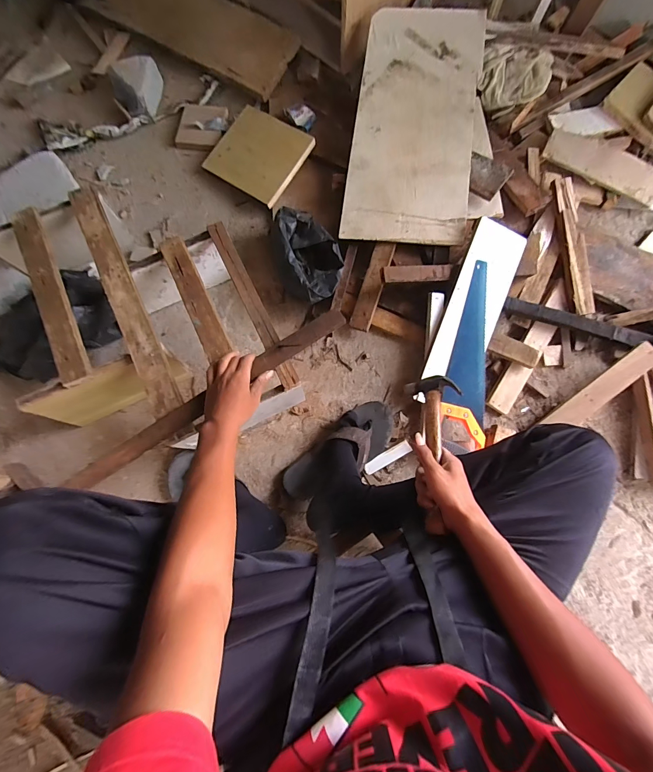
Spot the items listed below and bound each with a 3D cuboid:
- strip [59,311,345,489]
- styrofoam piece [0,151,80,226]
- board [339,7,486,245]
[{"bbox_3d":[-0.184,0.015,0.590,0.510,0.027,0.039,-33,81,-8],"label":"strip"},{"bbox_3d":[-0.708,-0.465,0.828,0.198,0.020,0.153,-33,79,-7],"label":"styrofoam piece"},{"bbox_3d":[0.202,-0.595,0.793,0.266,0.011,0.546,8,87,9],"label":"board"}]

